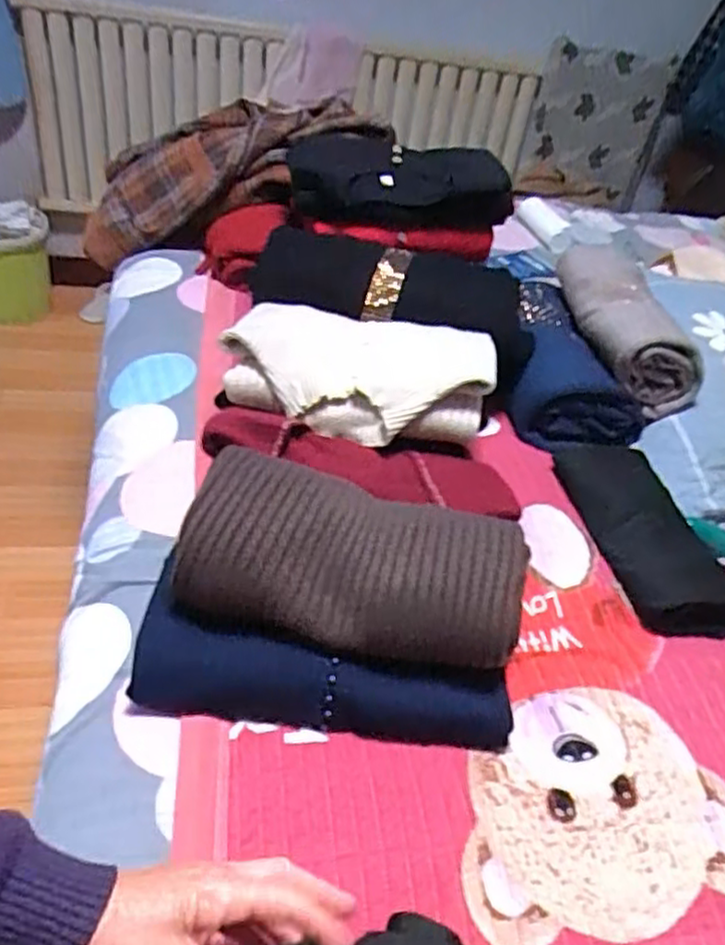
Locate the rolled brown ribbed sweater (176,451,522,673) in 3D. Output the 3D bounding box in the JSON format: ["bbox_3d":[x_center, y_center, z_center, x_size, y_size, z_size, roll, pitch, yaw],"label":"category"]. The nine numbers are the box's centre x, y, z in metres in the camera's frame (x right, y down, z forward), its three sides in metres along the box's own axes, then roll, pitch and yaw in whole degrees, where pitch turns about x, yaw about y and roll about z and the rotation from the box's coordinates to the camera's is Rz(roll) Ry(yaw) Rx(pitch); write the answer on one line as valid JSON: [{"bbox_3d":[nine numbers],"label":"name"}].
[{"bbox_3d":[-0.009,0.066,0.551,0.259,0.080,0.117,15,41,4],"label":"rolled brown ribbed sweater"}]

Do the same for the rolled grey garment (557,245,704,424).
[{"bbox_3d":[0.317,-0.178,0.892,0.107,0.100,0.231,1,42,-11],"label":"rolled grey garment"}]

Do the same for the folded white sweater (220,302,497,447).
[{"bbox_3d":[-0.005,-0.106,0.717,0.257,0.070,0.156,15,41,4],"label":"folded white sweater"}]

